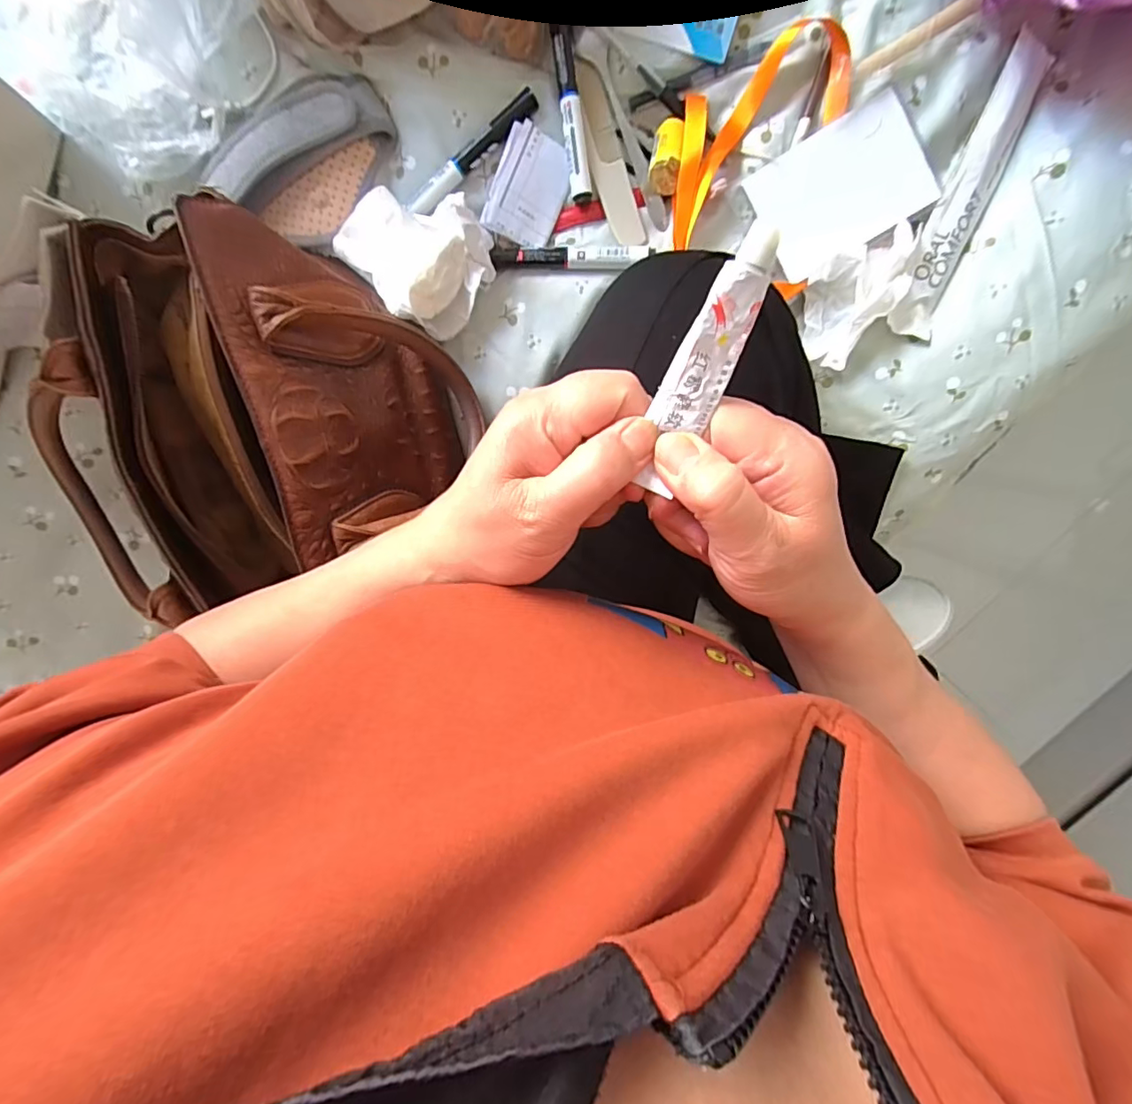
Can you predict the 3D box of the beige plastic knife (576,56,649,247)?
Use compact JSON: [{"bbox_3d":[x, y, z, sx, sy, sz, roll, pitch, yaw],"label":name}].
[{"bbox_3d":[0.033,-0.312,0.421,0.027,0.004,0.134,-19,102,3],"label":"beige plastic knife"}]

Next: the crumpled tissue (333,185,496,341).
[{"bbox_3d":[-0.119,-0.230,0.411,0.116,0.045,0.091,25,101,-6],"label":"crumpled tissue"}]

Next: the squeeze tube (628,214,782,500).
[{"bbox_3d":[0.048,-0.064,0.190,0.021,0.010,0.092,22,122,-2],"label":"squeeze tube"}]

